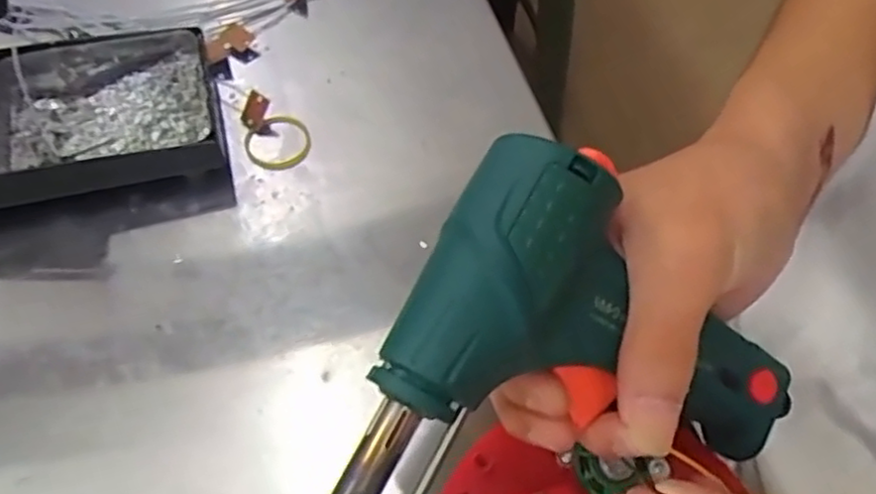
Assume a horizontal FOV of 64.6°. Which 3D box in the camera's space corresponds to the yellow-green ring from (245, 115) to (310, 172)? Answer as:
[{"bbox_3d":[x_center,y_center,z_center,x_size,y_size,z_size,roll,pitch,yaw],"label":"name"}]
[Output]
[{"bbox_3d":[-0.077,-0.051,0.336,0.031,0.006,0.030,1,59,-2],"label":"yellow-green ring"}]

